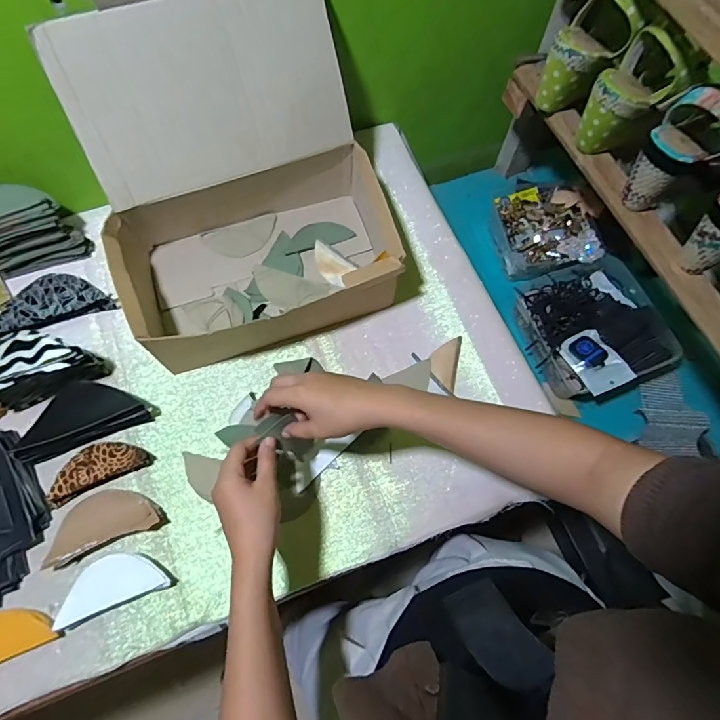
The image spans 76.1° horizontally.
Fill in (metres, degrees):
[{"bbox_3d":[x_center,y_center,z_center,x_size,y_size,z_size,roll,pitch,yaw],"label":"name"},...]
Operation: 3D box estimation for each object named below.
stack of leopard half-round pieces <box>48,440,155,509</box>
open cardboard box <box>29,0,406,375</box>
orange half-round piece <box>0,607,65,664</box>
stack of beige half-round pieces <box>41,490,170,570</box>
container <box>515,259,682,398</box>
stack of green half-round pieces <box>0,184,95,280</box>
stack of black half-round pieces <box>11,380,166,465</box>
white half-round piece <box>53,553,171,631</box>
[{"bbox_3d":[-0.314,0.127,0.553,0.115,0.021,0.047,-23,73,-10],"label":"stack of leopard half-round pieces"},{"bbox_3d":[-0.146,-0.209,0.557,0.335,0.240,0.329,-21,73,-9],"label":"open cardboard box"},{"bbox_3d":[-0.379,0.294,0.489,0.113,0.014,0.049,-21,73,-9],"label":"orange half-round piece"},{"bbox_3d":[-0.294,0.184,0.527,0.123,0.023,0.061,-20,73,-9],"label":"stack of beige half-round pieces"},{"bbox_3d":[0.367,-0.058,0.724,0.198,0.061,0.213,-20,70,-10],"label":"container"},{"bbox_3d":[-0.456,-0.177,0.618,0.131,0.090,0.069,-17,72,-8],"label":"stack of green half-round pieces"},{"bbox_3d":[-0.337,0.065,0.564,0.147,0.038,0.072,-21,73,-9],"label":"stack of black half-round pieces"},{"bbox_3d":[-0.275,0.246,0.510,0.111,0.006,0.056,-21,55,-10],"label":"white half-round piece"}]

